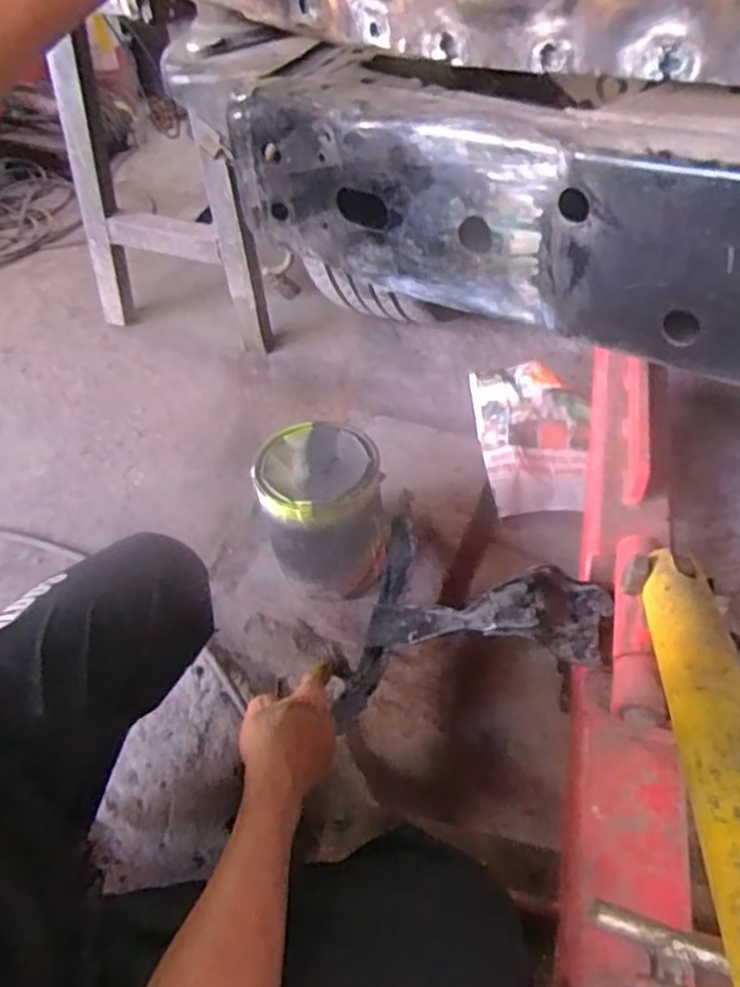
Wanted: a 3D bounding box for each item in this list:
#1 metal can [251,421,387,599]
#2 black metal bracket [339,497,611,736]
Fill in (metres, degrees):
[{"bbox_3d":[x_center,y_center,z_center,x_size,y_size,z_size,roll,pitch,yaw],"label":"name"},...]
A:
[{"bbox_3d":[-0.062,0.027,0.964,0.152,0.195,0.149,-3,47,3],"label":"metal can"},{"bbox_3d":[0.124,0.133,0.815,0.274,0.166,0.281,10,49,15],"label":"black metal bracket"}]

